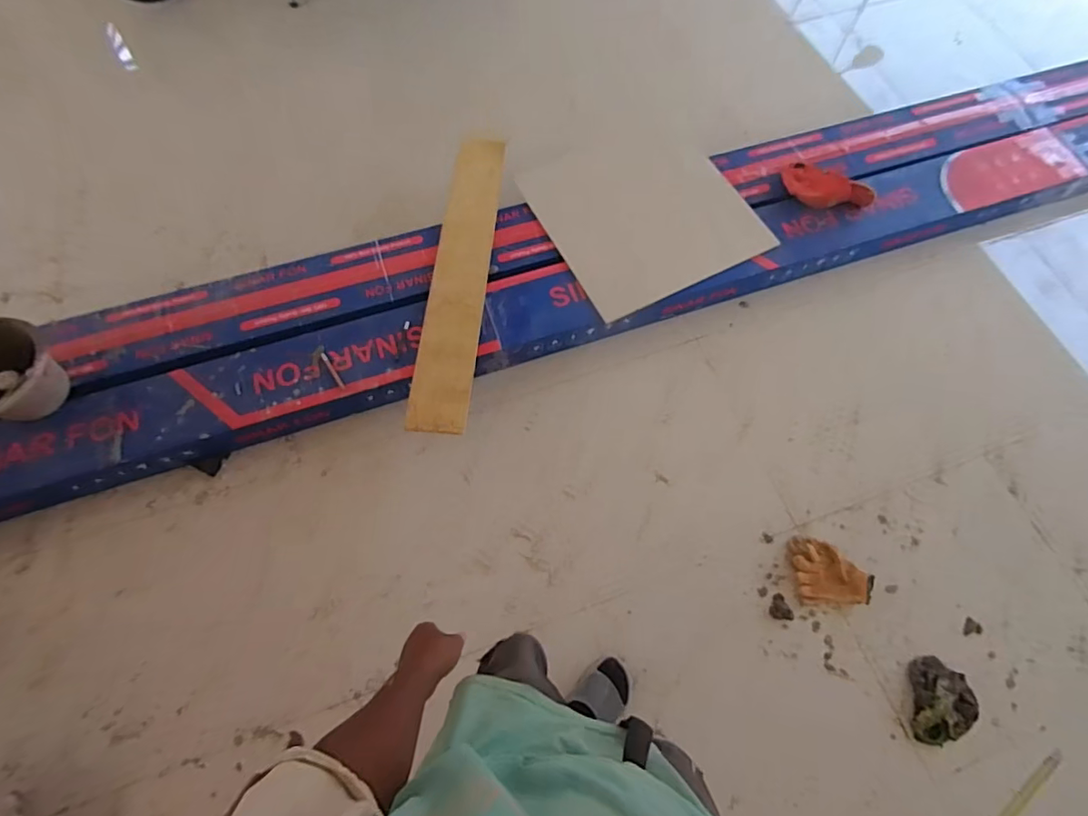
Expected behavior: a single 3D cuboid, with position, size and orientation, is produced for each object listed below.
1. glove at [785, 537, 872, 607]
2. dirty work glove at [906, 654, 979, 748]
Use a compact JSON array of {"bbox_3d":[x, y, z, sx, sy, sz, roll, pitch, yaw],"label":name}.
[{"bbox_3d":[0.743,0.418,1.369,0.183,0.033,0.170,-3,67,0],"label":"glove"},{"bbox_3d":[0.953,0.698,1.251,0.143,0.045,0.186,10,68,6],"label":"dirty work glove"}]

